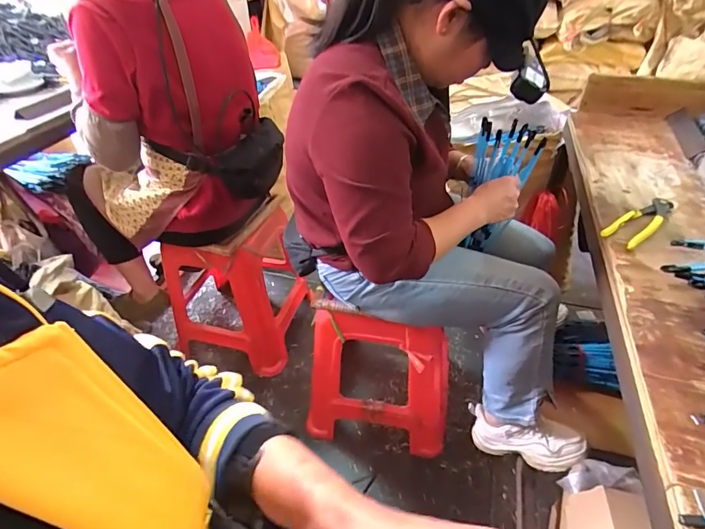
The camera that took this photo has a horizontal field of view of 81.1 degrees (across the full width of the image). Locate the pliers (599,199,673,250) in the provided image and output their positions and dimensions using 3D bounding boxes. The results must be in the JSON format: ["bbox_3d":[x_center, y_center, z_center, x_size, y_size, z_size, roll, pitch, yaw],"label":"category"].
[{"bbox_3d":[0.459,-0.067,0.654,0.175,0.018,0.048,-28,46,-27],"label":"pliers"}]

